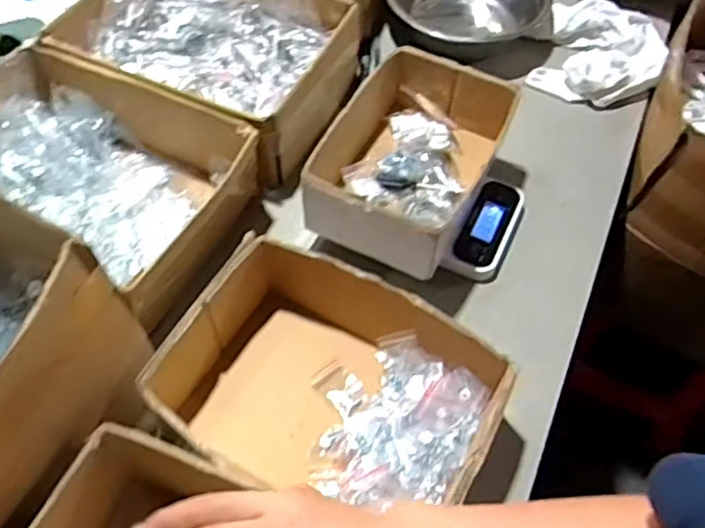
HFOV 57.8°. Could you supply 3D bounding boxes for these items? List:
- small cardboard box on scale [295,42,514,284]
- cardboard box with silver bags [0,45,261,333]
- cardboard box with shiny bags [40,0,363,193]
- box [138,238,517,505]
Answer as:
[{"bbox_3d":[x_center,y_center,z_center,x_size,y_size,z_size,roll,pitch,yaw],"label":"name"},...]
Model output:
[{"bbox_3d":[0.067,-0.119,0.755,0.166,0.109,0.257,24,59,13],"label":"small cardboard box on scale"},{"bbox_3d":[-0.295,-0.092,0.725,0.319,0.110,0.237,24,59,13],"label":"cardboard box with silver bags"},{"bbox_3d":[-0.184,-0.275,0.844,0.329,0.102,0.272,18,58,9],"label":"cardboard box with shiny bags"},{"bbox_3d":[-0.017,0.114,0.611,0.291,0.105,0.188,21,58,11],"label":"box"}]

